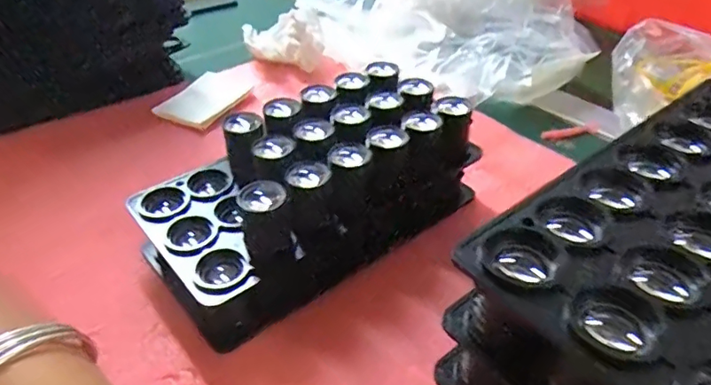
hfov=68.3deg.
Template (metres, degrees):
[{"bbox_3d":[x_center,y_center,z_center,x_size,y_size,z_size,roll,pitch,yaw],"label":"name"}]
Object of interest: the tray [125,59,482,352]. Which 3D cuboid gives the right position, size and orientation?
[{"bbox_3d":[-0.020,-0.001,0.301,0.189,0.071,0.114,-25,45,-28],"label":"tray"}]

